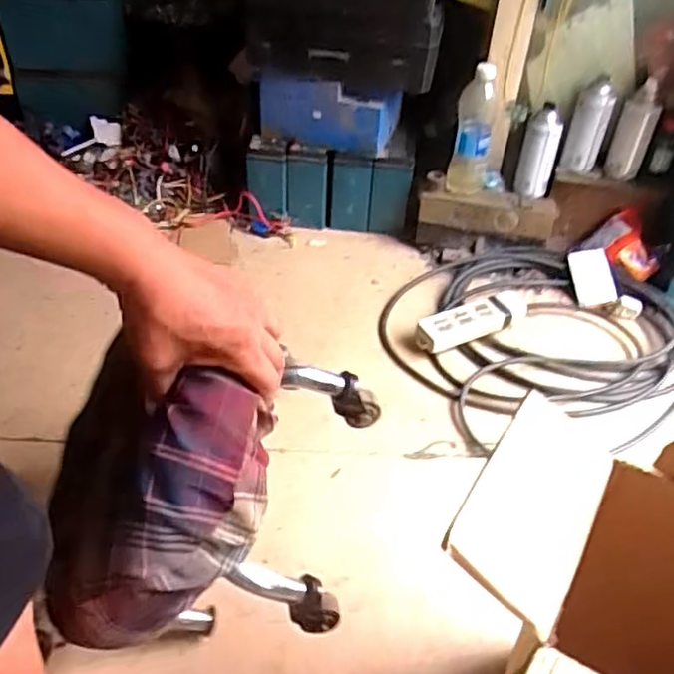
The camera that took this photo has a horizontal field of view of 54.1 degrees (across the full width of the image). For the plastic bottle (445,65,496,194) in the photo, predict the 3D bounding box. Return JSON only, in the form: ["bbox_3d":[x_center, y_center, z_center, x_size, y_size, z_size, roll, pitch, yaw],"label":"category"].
[{"bbox_3d":[0.242,-0.360,1.161,0.069,0.205,0.074,14,43,12],"label":"plastic bottle"}]

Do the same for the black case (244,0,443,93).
[{"bbox_3d":[0.017,-0.586,1.144,0.327,0.224,0.187,8,42,5],"label":"black case"}]

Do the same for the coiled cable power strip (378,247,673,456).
[{"bbox_3d":[0.344,-0.026,1.118,0.511,0.052,0.428,-16,45,-21],"label":"coiled cable power strip"}]

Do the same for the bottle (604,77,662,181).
[{"bbox_3d":[0.537,-0.378,1.205,0.069,0.171,0.057,17,28,10],"label":"bottle"}]

